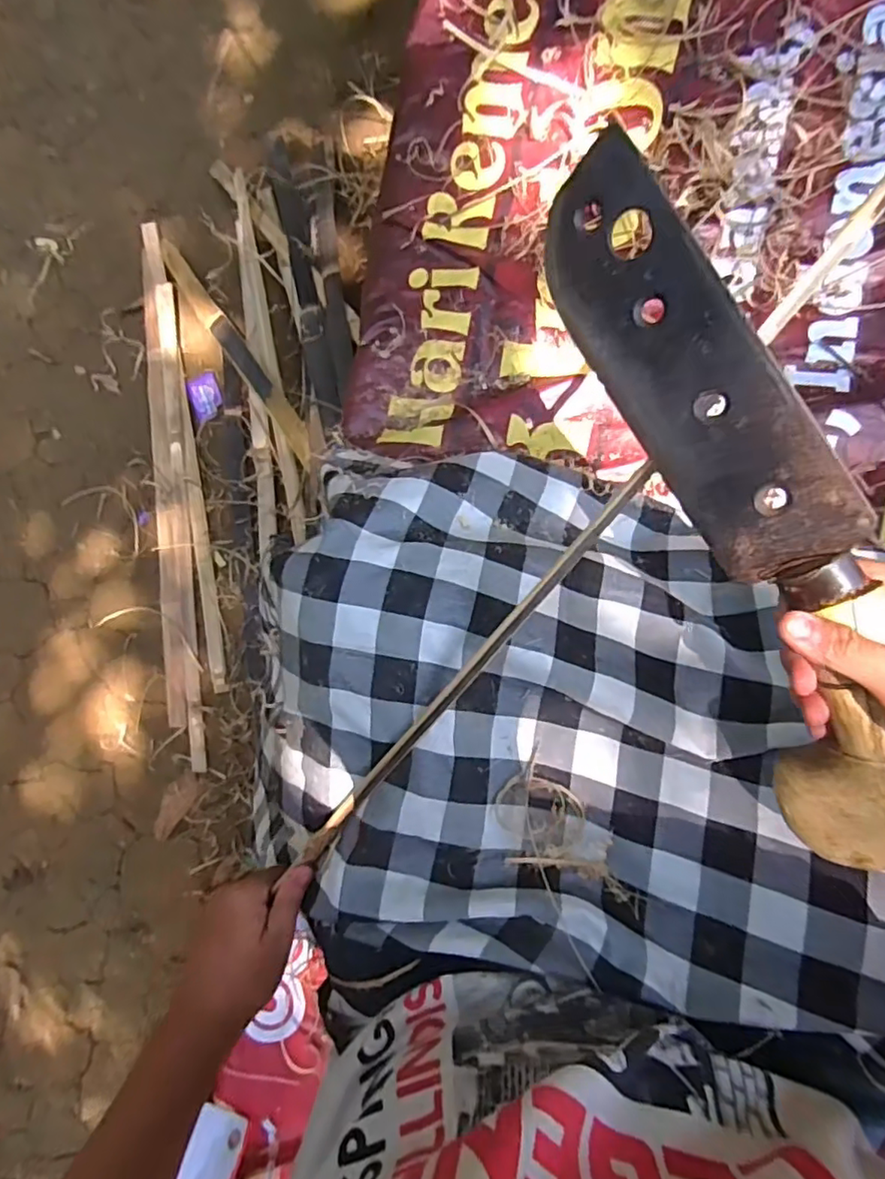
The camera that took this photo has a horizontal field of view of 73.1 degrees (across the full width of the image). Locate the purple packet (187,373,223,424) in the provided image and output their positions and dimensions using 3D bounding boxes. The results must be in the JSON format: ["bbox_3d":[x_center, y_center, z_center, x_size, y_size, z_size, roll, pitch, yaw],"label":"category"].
[{"bbox_3d":[-0.445,-0.363,1.127,0.057,0.007,0.083,-22,84,7],"label":"purple packet"}]

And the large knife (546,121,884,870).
[{"bbox_3d":[0.157,-0.035,0.295,0.080,0.040,0.366,-23,95,41],"label":"large knife"}]

